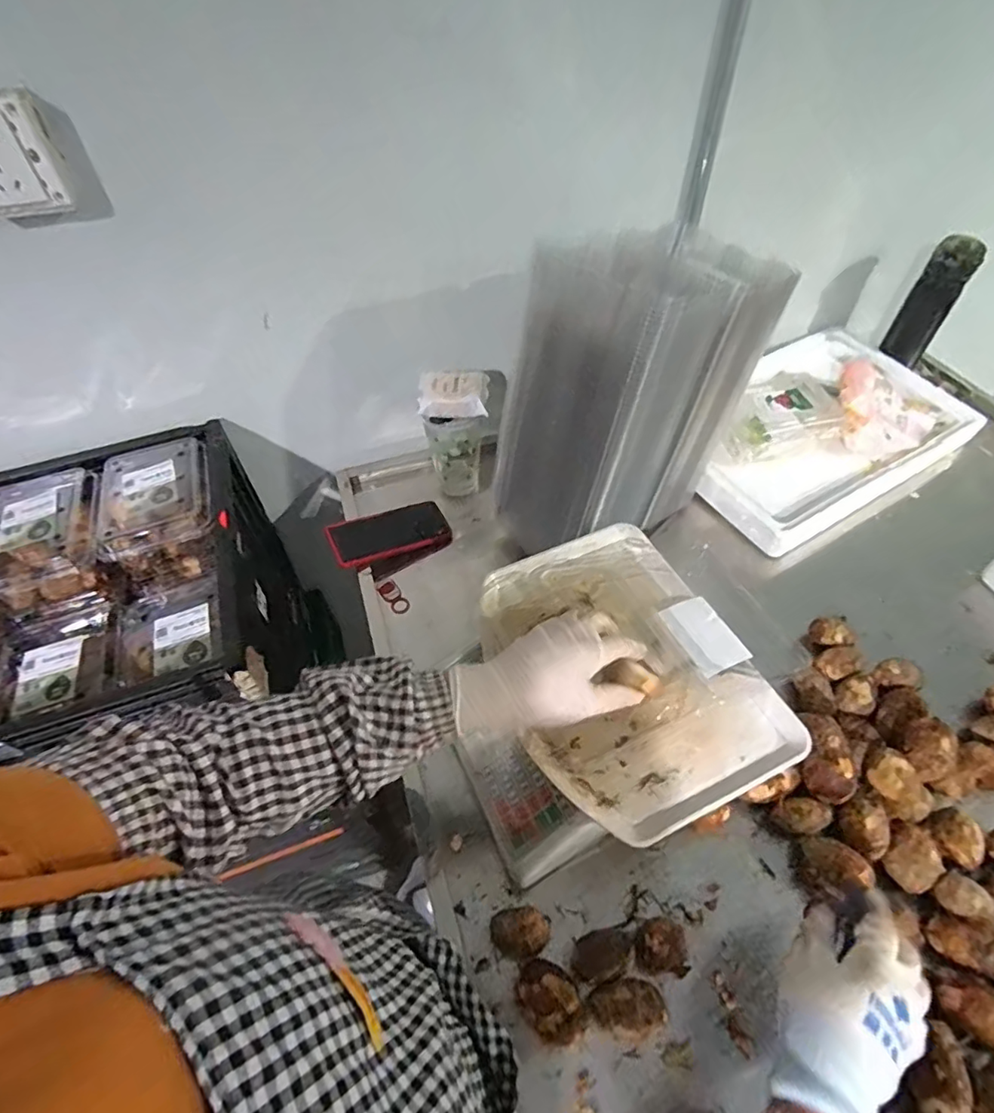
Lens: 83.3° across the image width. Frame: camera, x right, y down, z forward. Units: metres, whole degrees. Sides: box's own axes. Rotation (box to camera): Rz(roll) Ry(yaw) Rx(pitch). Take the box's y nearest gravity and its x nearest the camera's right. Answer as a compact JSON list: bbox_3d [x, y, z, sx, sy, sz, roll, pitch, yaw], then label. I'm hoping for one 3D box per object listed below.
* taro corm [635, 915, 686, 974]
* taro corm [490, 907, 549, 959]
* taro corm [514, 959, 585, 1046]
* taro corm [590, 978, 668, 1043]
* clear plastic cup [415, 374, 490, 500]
[{"bbox_3d":[0.142,0.339,0.488,0.041,0.043,0.037,-8,53,-4],"label":"taro corm"},{"bbox_3d":[0.021,0.331,0.491,0.050,0.038,0.037,-9,53,-5],"label":"taro corm"},{"bbox_3d":[0.044,0.366,0.459,0.044,0.048,0.058,-29,57,-19],"label":"taro corm"},{"bbox_3d":[0.107,0.375,0.463,0.059,0.043,0.040,2,53,4],"label":"taro corm"},{"bbox_3d":[-0.057,-0.175,0.804,0.093,0.188,0.097,-1,53,1],"label":"clear plastic cup"}]

